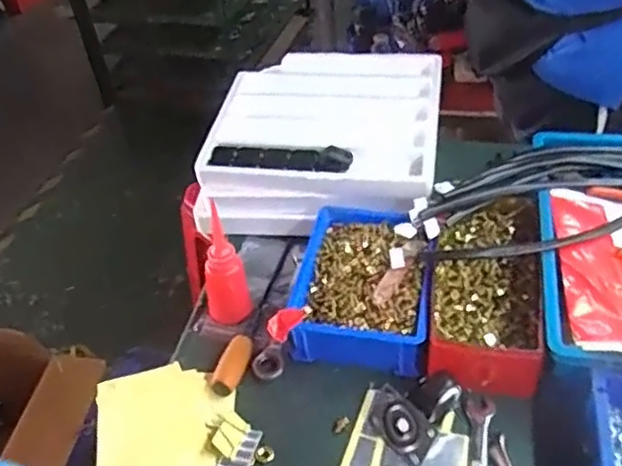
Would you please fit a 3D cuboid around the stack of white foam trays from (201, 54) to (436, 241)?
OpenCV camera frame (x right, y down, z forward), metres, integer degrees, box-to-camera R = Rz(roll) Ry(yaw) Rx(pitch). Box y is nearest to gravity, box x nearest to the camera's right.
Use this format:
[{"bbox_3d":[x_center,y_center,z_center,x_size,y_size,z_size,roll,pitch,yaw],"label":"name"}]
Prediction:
[{"bbox_3d":[0.024,-0.138,0.925,0.310,0.082,0.321,2,44,11],"label":"stack of white foam trays"}]

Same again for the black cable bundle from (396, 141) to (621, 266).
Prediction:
[{"bbox_3d":[0.303,-0.037,0.767,0.403,0.038,0.182,-23,45,-16],"label":"black cable bundle"}]

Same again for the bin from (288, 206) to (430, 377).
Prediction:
[{"bbox_3d":[0.056,0.056,0.745,0.155,0.065,0.207,3,44,11],"label":"bin"}]

